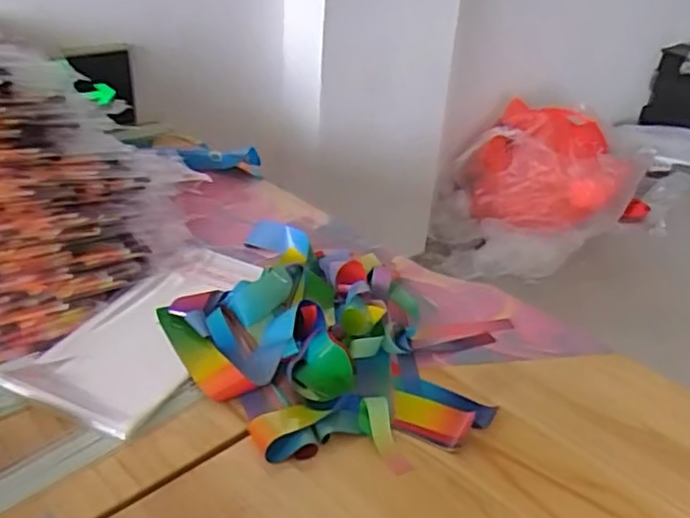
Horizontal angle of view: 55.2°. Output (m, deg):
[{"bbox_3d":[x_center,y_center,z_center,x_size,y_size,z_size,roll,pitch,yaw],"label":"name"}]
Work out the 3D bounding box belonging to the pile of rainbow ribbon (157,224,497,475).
[{"bbox_3d":[-0.056,0.069,0.776,0.290,0.051,0.449,-8,35,-17],"label":"pile of rainbow ribbon"}]

